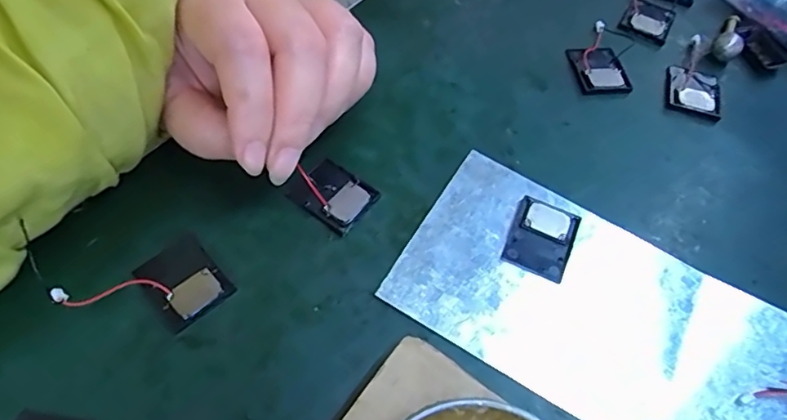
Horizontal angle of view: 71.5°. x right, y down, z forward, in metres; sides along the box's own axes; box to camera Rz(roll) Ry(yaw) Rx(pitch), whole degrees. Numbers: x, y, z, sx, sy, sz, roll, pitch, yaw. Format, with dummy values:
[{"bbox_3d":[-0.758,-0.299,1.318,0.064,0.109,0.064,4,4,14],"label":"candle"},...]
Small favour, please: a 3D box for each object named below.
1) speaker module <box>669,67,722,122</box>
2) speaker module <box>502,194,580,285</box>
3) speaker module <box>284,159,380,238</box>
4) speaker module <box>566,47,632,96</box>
[{"bbox_3d":[0.147,-0.058,0.268,0.024,0.005,0.031,16,59,5],"label":"speaker module"},{"bbox_3d":[0.059,0.011,0.217,0.024,0.005,0.030,23,60,9],"label":"speaker module"},{"bbox_3d":[-0.025,-0.006,0.222,0.031,0.006,0.025,36,61,19],"label":"speaker module"},{"bbox_3d":[0.102,-0.070,0.272,0.024,0.005,0.030,-4,59,-7],"label":"speaker module"}]

